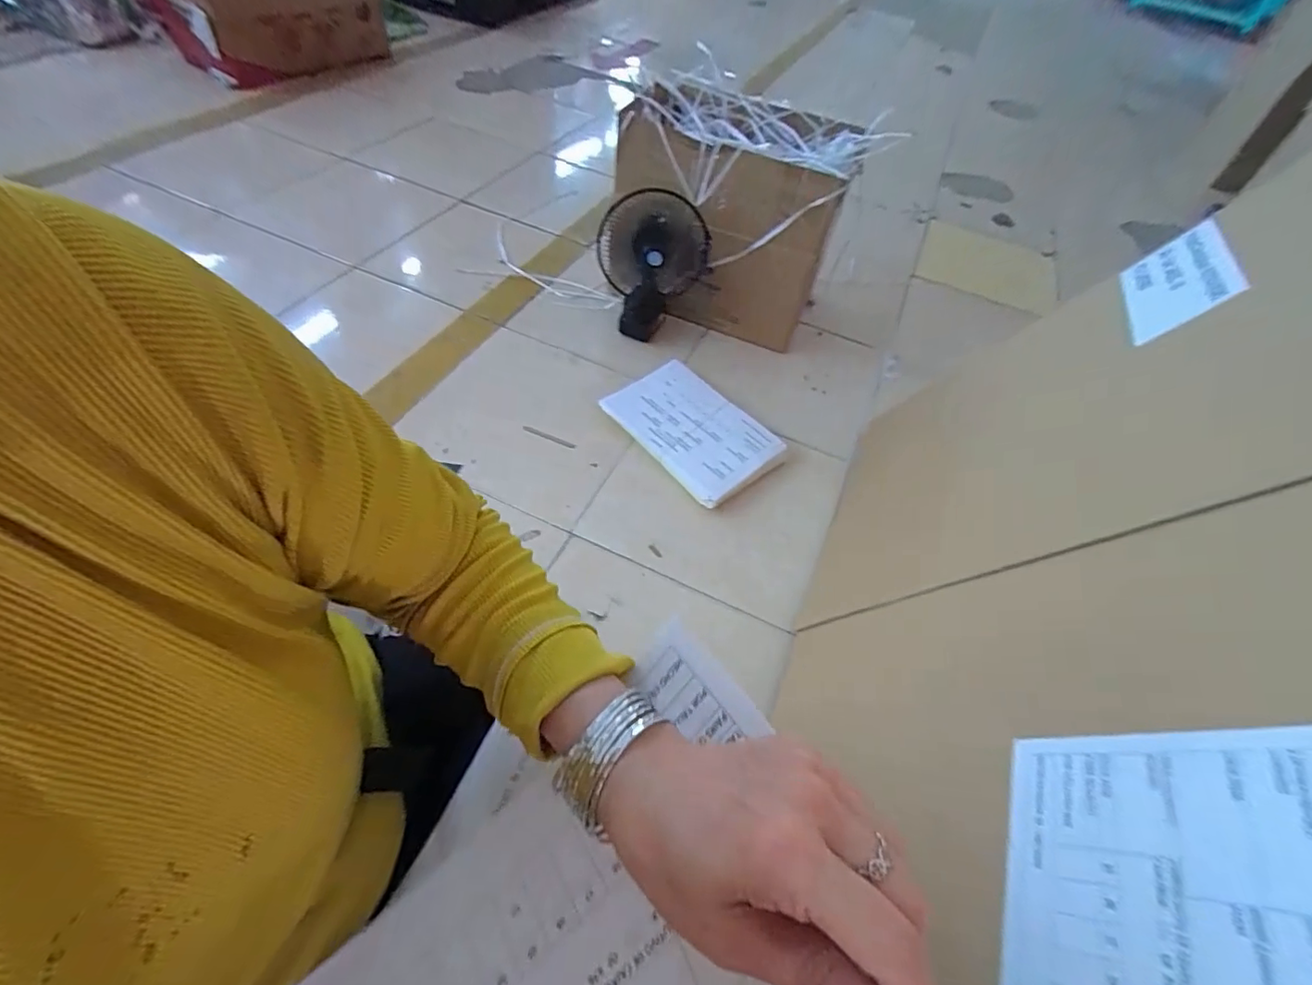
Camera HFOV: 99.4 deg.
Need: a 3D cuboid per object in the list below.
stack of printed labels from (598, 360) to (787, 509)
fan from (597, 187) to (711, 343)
[{"bbox_3d":[0.067,-0.121,1.060,0.212,0.034,0.324,-33,63,-28],"label":"stack of printed labels"},{"bbox_3d":[-0.010,-0.467,1.158,0.224,0.287,0.195,4,52,-5],"label":"fan"}]

